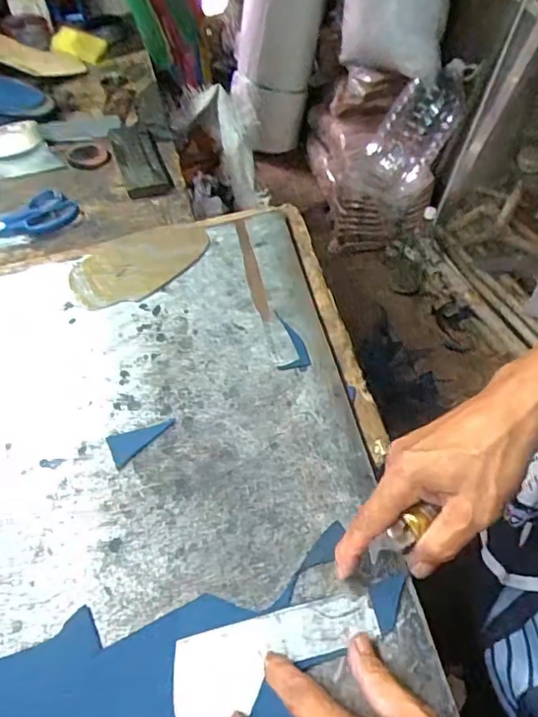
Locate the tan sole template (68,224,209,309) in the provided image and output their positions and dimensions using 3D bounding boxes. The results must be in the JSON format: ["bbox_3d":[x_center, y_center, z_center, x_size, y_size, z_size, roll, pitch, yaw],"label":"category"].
[{"bbox_3d":[-0.133,-0.096,0.578,0.139,0.004,0.088,-12,59,-2],"label":"tan sole template"}]

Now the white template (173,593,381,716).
[{"bbox_3d":[0.006,0.190,0.356,0.133,0.004,0.053,-15,55,-5],"label":"white template"}]

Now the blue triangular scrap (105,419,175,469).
[{"bbox_3d":[-0.103,0.065,0.459,0.054,0.004,0.026,-23,62,-11],"label":"blue triangular scrap"}]

